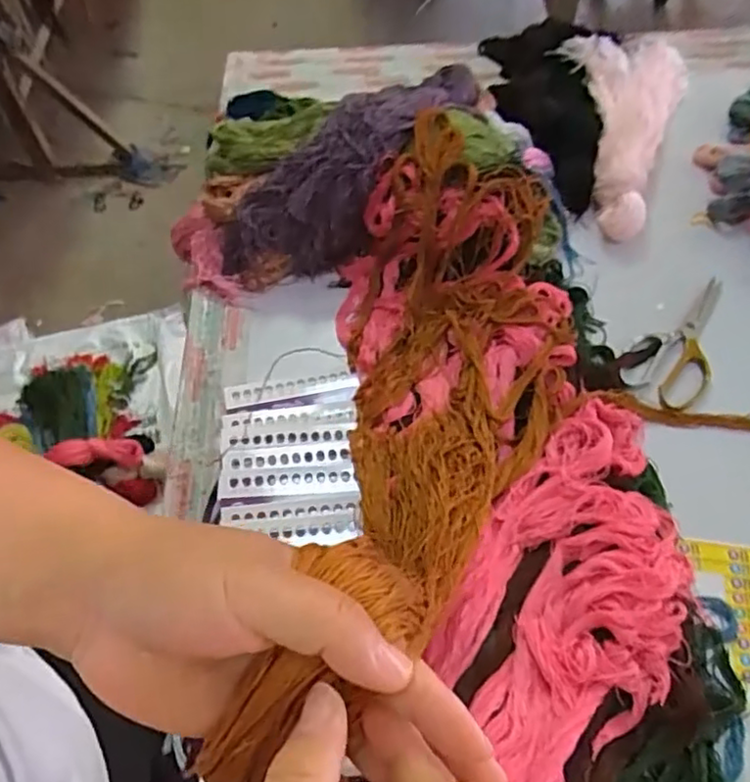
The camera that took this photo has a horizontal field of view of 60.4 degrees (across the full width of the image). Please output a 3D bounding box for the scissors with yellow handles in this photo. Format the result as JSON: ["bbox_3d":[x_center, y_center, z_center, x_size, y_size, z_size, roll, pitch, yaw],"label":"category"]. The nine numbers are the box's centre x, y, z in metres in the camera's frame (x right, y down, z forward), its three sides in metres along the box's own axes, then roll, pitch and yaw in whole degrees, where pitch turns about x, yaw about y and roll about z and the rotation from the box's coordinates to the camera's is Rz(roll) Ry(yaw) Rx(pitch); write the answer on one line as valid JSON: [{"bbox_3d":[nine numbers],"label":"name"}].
[{"bbox_3d":[0.400,-0.065,0.810,0.098,0.025,0.215,40,69,21],"label":"scissors with yellow handles"}]

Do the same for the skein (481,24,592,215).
[{"bbox_3d":[0.269,-0.460,1.019,0.165,0.077,0.429,2,60,3],"label":"skein"}]

